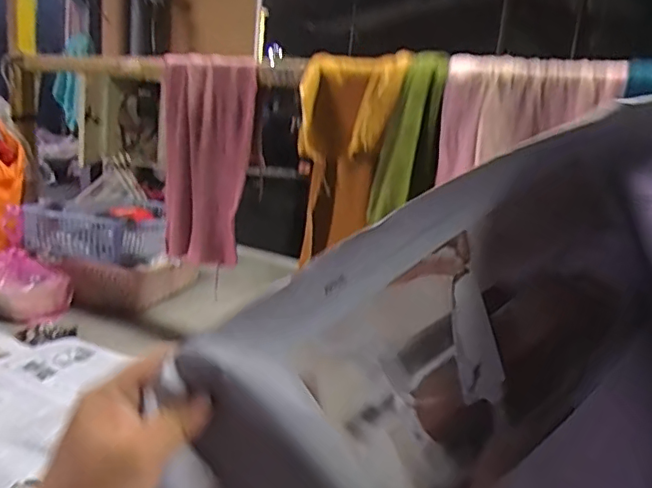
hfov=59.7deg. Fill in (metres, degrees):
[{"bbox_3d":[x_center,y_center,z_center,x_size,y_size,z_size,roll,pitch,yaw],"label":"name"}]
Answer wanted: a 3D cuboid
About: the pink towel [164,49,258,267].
[{"bbox_3d":[-0.214,-0.139,0.974,0.201,0.334,0.033,15,15,28],"label":"pink towel"}]

